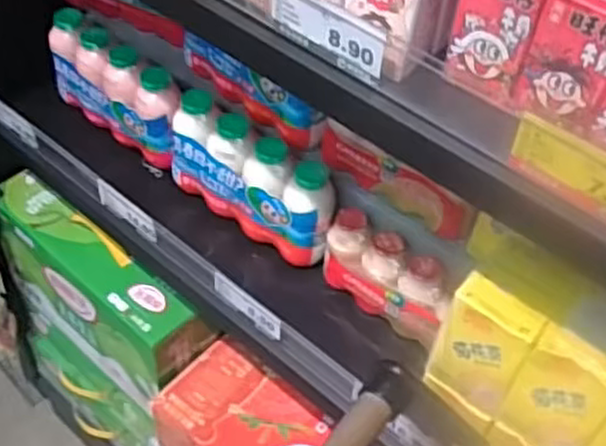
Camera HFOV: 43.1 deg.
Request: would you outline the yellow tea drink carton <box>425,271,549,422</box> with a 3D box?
[{"bbox_3d":[0.138,0.096,0.587,0.064,0.106,0.032,31,52,21],"label":"yellow tea drink carton"}]

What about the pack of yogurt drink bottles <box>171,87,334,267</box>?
[{"bbox_3d":[-0.056,-0.040,0.819,0.199,0.138,0.043,33,53,23],"label":"pack of yogurt drink bottles"}]

